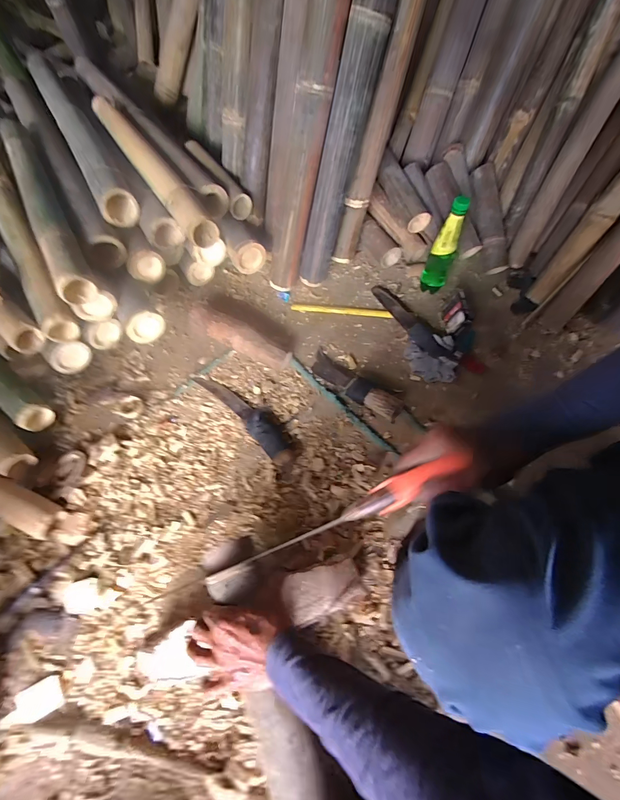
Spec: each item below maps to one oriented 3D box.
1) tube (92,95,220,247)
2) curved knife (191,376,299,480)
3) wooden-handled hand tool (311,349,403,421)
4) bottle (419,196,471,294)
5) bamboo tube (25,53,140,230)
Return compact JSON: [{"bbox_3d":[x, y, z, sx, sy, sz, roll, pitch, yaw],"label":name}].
[{"bbox_3d":[-0.369,-0.535,0.787,0.070,0.066,0.618,-33,65,-13],"label":"tube"},{"bbox_3d":[-0.122,0.030,0.705,0.074,0.033,0.298,-38,67,-15],"label":"curved knife"},{"bbox_3d":[0.088,-0.037,0.725,0.229,0.045,0.064,38,71,20],"label":"wooden-handled hand tool"},{"bbox_3d":[0.294,-0.335,0.759,0.055,0.226,0.067,19,65,13],"label":"bottle"},{"bbox_3d":[-0.591,-0.690,0.871,0.081,0.079,0.833,-29,65,-12],"label":"bamboo tube"}]

